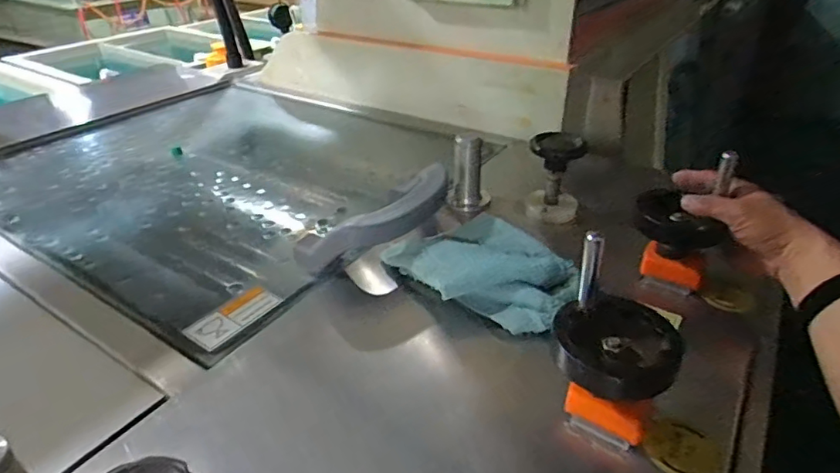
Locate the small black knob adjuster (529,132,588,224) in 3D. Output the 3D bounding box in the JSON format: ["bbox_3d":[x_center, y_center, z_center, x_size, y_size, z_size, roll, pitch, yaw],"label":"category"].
[{"bbox_3d":[0.187,-0.086,0.730,0.074,0.122,0.069,6,32,11],"label":"small black knob adjuster"}]

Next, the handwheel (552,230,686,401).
[{"bbox_3d":[0.155,0.067,0.410,0.095,0.083,0.087,15,36,23],"label":"handwheel"}]

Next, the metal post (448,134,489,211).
[{"bbox_3d":[0.069,-0.090,0.765,0.043,0.109,0.041,9,33,16],"label":"metal post"}]

